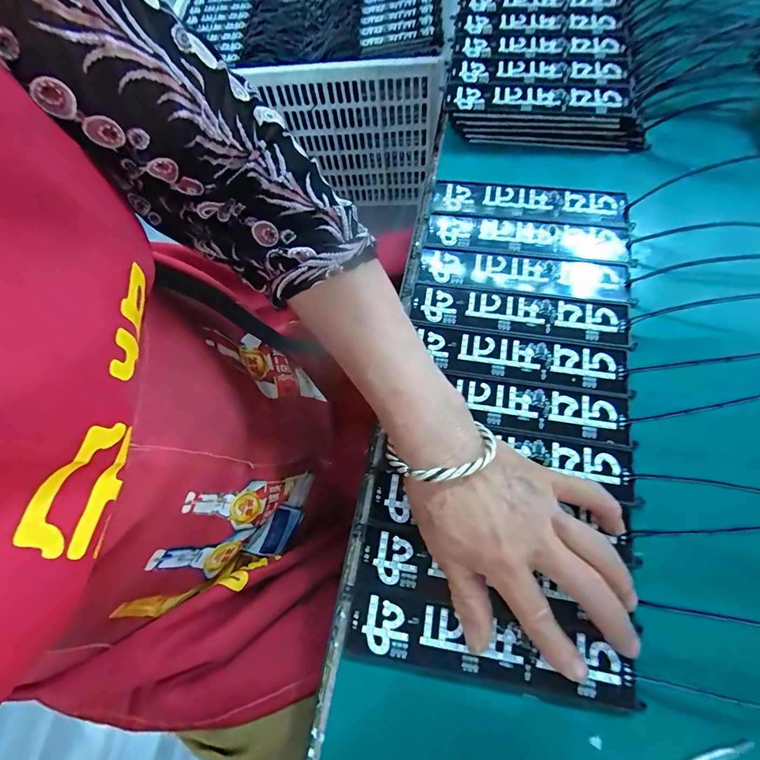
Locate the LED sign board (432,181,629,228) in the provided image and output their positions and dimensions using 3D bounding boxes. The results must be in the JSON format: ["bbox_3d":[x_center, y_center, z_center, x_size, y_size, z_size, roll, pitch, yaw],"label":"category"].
[{"bbox_3d":[0.134,-0.160,0.356,0.167,0.010,0.034,6,70,5],"label":"LED sign board"}]

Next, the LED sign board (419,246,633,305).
[{"bbox_3d":[0.122,-0.093,0.336,0.172,0.006,0.039,7,70,5],"label":"LED sign board"}]

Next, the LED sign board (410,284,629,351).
[{"bbox_3d":[0.112,-0.054,0.319,0.169,0.004,0.042,7,70,6],"label":"LED sign board"}]

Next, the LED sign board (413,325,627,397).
[{"bbox_3d":[0.110,-0.018,0.305,0.154,0.004,0.037,8,70,6],"label":"LED sign board"}]

